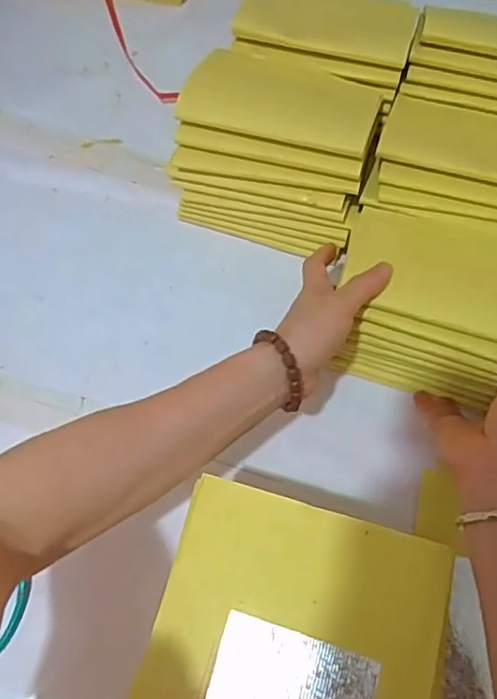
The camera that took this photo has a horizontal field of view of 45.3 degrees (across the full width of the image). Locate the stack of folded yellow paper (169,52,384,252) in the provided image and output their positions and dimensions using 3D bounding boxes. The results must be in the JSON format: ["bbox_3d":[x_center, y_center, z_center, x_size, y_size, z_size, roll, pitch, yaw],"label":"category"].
[{"bbox_3d":[0.030,-0.176,0.544,0.167,0.116,0.140,19,67,10],"label":"stack of folded yellow paper"}]

